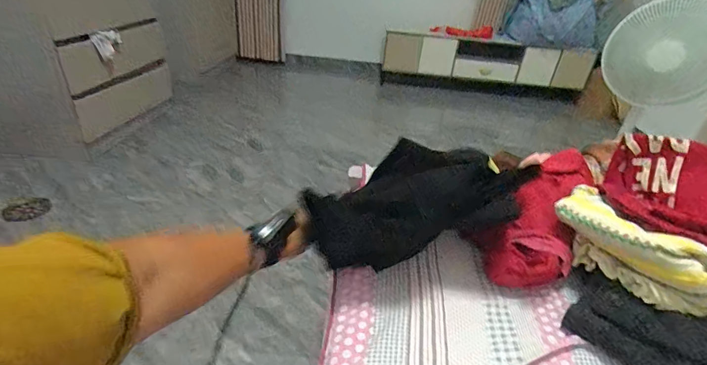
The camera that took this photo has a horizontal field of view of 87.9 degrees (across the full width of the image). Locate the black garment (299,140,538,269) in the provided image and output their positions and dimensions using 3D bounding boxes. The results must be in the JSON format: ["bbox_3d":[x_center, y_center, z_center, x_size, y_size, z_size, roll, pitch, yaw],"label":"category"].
[{"bbox_3d":[0.103,0.025,0.564,0.341,0.148,0.076,-16,33,-1],"label":"black garment"}]

